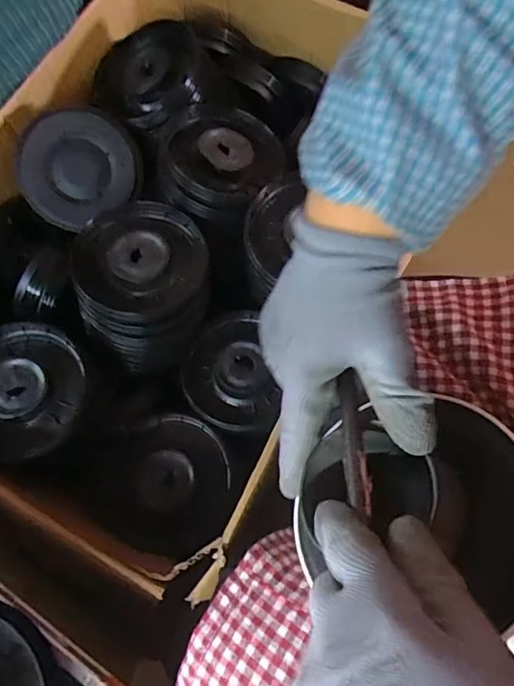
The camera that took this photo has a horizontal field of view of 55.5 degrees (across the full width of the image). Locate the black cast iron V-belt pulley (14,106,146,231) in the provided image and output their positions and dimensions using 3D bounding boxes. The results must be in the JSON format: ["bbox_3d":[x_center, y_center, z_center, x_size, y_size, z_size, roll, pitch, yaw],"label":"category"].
[{"bbox_3d":[-0.213,-0.213,0.590,0.138,0.045,0.117,-35,117,-9],"label":"black cast iron V-belt pulley"}]

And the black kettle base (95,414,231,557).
[{"bbox_3d":[-0.099,0.149,0.525,0.134,0.024,0.138,0,74,1],"label":"black kettle base"}]

